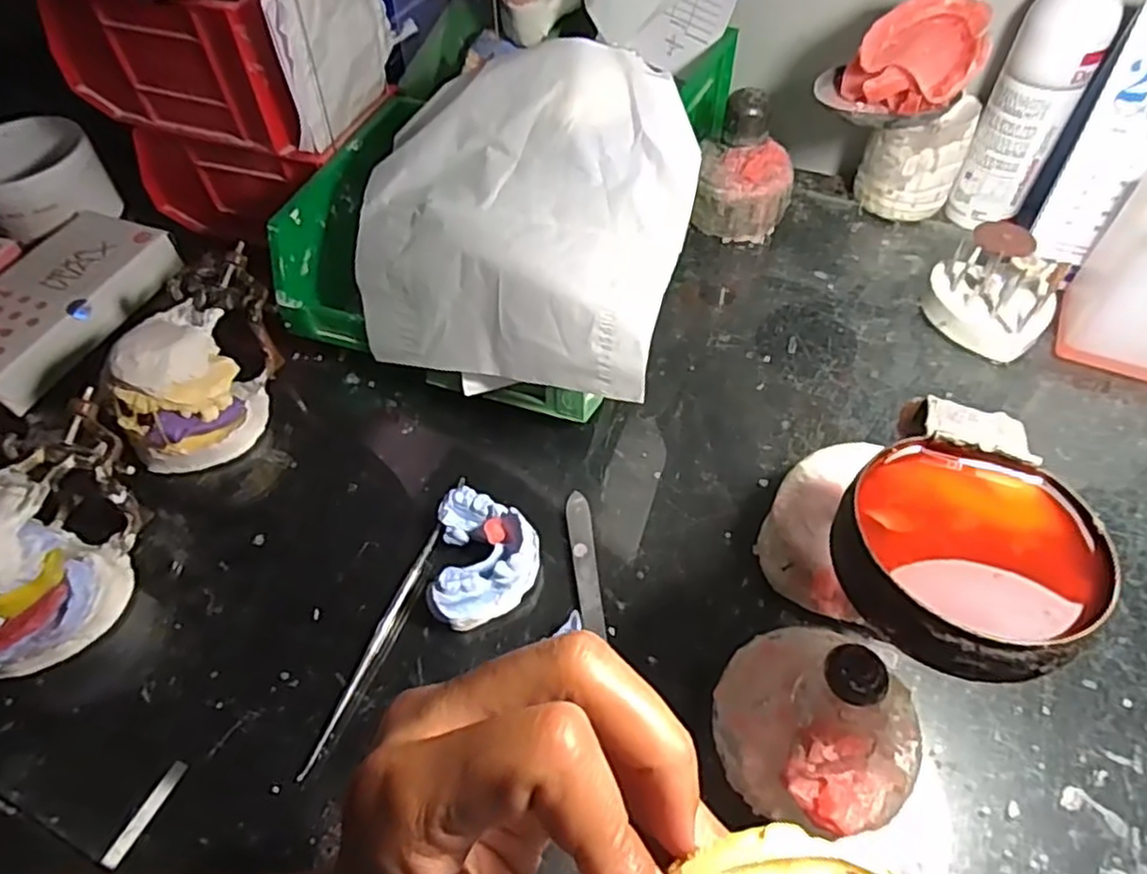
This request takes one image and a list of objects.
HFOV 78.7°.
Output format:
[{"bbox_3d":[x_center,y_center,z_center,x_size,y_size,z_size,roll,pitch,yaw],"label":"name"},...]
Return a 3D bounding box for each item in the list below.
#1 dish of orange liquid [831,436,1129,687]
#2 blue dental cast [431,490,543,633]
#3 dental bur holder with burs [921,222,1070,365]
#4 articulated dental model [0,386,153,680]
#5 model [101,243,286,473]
[{"bbox_3d":[0.118,0.034,0.210,0.072,0.016,0.071,-1,54,2],"label":"dish of orange liquid"},{"bbox_3d":[-0.043,0.061,0.349,0.049,0.027,0.071,-4,54,0],"label":"blue dental cast"},{"bbox_3d":[0.259,-0.089,0.432,0.059,0.052,0.069,-39,61,-23],"label":"dental bur holder with burs"},{"bbox_3d":[-0.257,0.047,0.341,0.060,0.079,0.121,2,54,4],"label":"articulated dental model"},{"bbox_3d":[-0.216,-0.047,0.412,0.057,0.071,0.118,3,54,5],"label":"model"}]

